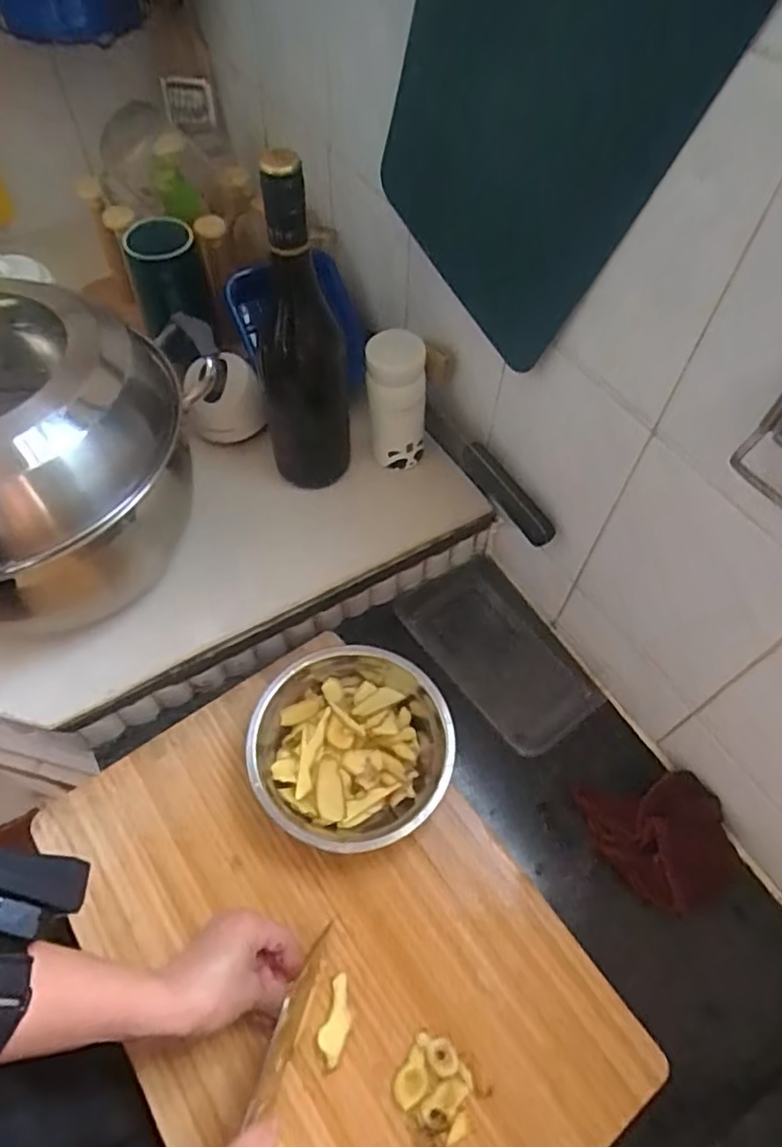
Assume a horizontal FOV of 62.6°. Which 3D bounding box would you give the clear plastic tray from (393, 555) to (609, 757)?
[{"bbox_3d":[0.110,0.078,0.651,0.113,0.039,0.207,-29,63,-19],"label":"clear plastic tray"}]

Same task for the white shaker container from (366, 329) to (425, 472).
[{"bbox_3d":[0.005,-0.161,0.623,0.056,0.143,0.043,0,58,-3],"label":"white shaker container"}]

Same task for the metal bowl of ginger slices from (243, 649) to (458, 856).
[{"bbox_3d":[-0.032,0.151,0.556,0.160,0.066,0.169,1,57,-2],"label":"metal bowl of ginger slices"}]

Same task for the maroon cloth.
[{"bbox_3d":[0.234,0.232,0.554,0.110,0.024,0.103,-8,58,-8],"label":"maroon cloth"}]

